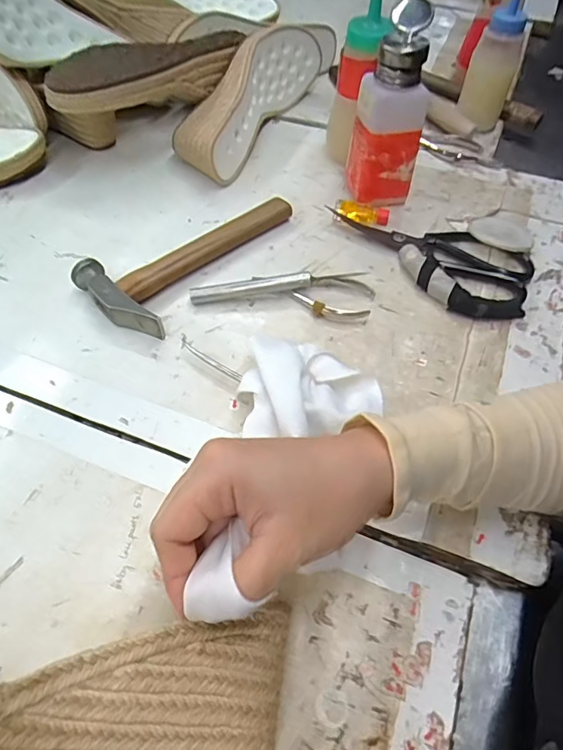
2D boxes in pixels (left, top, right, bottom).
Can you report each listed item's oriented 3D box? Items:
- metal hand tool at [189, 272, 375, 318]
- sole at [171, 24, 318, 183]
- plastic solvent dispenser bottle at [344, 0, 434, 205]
[{"bbox_3d":[0.001,-0.072,0.421,0.147,0.019,0.040,5,54,2],"label":"metal hand tool"},{"bbox_3d":[-0.035,-0.312,0.556,0.073,0.082,0.245,22,56,14],"label":"sole"},{"bbox_3d":[0.100,-0.235,0.462,0.062,0.150,0.075,12,54,7],"label":"plastic solvent dispenser bottle"}]

